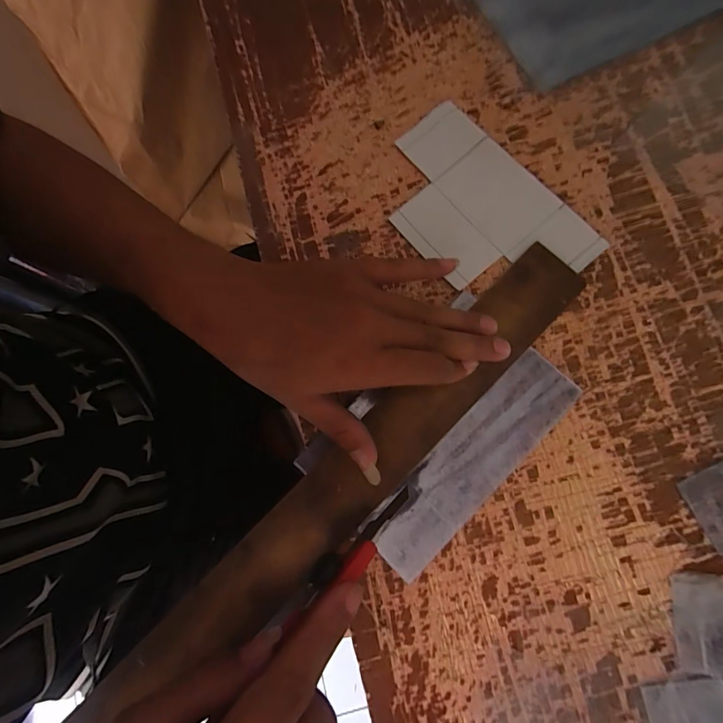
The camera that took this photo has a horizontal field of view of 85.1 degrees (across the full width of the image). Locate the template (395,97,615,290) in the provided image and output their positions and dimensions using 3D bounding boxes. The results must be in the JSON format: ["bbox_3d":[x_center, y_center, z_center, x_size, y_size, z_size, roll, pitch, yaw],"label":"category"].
[{"bbox_3d":[0.086,-0.113,0.297,0.102,0.006,0.165,-42,81,-7],"label":"template"}]

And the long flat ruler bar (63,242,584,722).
[{"bbox_3d":[-0.005,0.076,0.256,0.419,0.012,0.052,-43,81,-7],"label":"long flat ruler bar"}]

